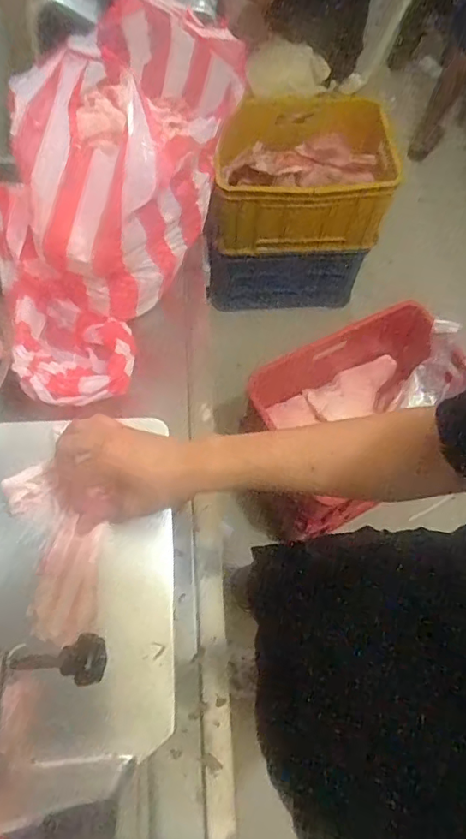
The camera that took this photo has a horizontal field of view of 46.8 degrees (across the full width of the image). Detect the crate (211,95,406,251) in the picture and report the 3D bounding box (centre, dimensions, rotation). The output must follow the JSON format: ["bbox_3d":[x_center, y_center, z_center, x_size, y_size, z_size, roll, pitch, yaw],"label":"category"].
[{"bbox_3d":[0.198,-0.714,1.607,0.511,0.287,0.313,1,65,-2],"label":"crate"}]

